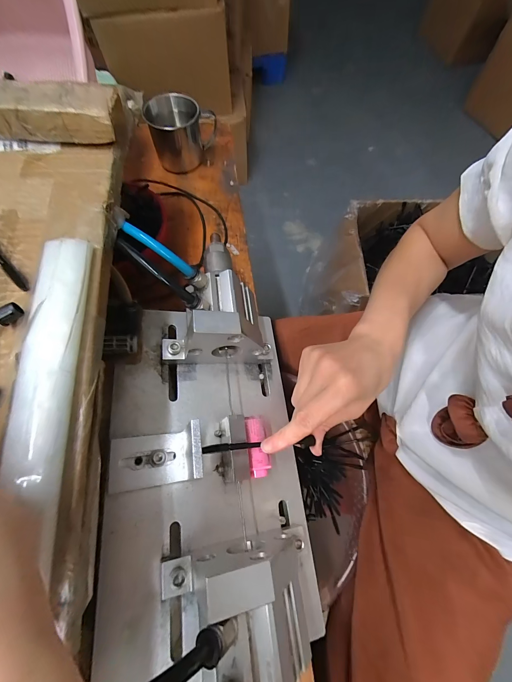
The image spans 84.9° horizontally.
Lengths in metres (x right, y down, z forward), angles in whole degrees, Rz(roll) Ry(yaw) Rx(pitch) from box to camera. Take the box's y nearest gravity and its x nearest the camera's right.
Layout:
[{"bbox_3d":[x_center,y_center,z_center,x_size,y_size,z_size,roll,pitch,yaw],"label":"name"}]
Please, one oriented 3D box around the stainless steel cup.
[{"bbox_3d":[-0.101,-0.293,0.396,0.092,0.071,0.066,-13,67,-4],"label":"stainless steel cup"}]

